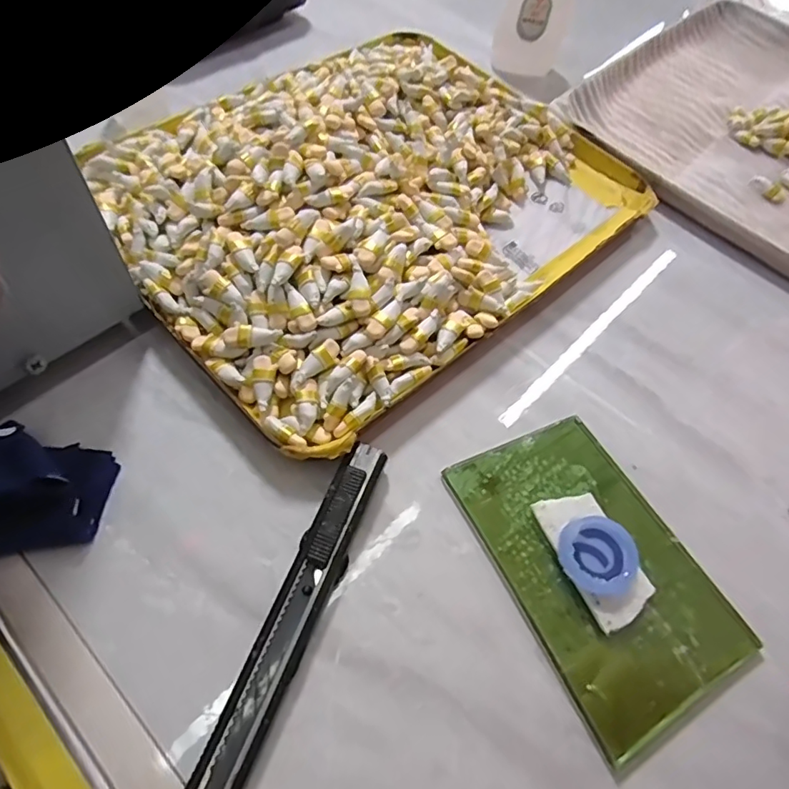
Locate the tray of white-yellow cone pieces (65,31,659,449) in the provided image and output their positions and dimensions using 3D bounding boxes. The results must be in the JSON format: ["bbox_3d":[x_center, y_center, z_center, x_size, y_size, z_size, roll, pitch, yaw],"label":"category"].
[{"bbox_3d":[-0.010,-0.106,0.258,0.239,0.040,0.190,-38,71,-23],"label":"tray of white-yellow cone pieces"}]

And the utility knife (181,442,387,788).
[{"bbox_3d":[-0.033,0.073,0.170,0.015,0.012,0.128,21,61,8],"label":"utility knife"}]

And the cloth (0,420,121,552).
[{"bbox_3d":[-0.128,0.030,0.175,0.053,0.029,0.039,7,60,-2],"label":"cloth"}]

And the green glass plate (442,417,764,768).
[{"bbox_3d":[0.072,0.060,0.191,0.066,0.005,0.101,-22,65,-17],"label":"green glass plate"}]

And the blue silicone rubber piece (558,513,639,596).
[{"bbox_3d":[0.072,0.057,0.187,0.028,0.006,0.027,3,60,-5],"label":"blue silicone rubber piece"}]

